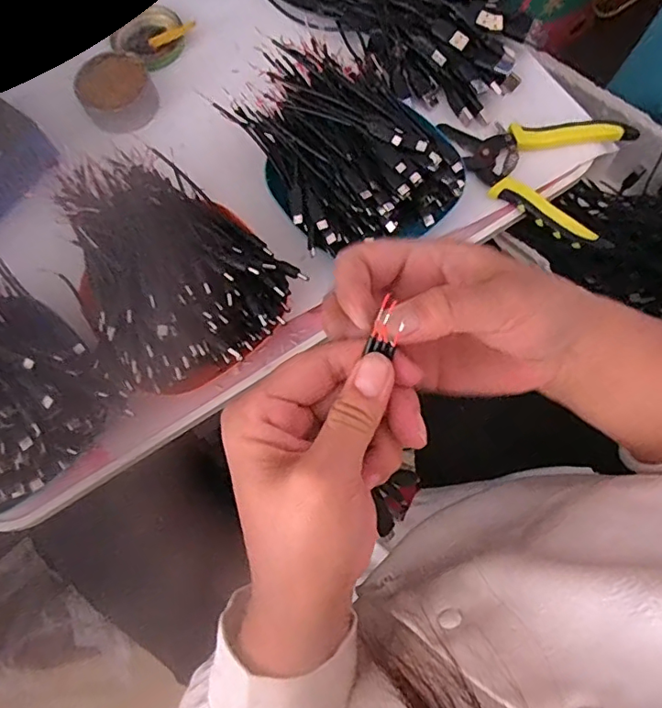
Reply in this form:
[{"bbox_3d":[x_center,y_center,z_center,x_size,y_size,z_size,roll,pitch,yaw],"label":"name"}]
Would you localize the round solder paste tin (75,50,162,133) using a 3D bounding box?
[{"bbox_3d":[-0.186,-0.229,0.464,0.061,0.027,0.064,0,75,1],"label":"round solder paste tin"}]

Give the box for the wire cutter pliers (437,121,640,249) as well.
[{"bbox_3d":[0.166,-0.149,0.437,0.148,0.016,0.116,12,75,4],"label":"wire cutter pliers"}]

